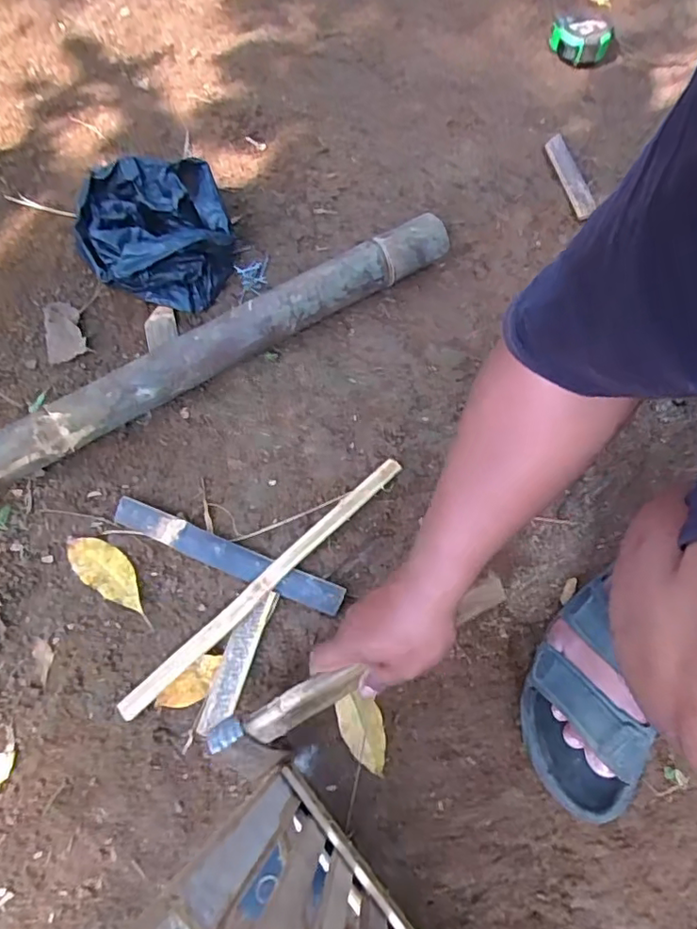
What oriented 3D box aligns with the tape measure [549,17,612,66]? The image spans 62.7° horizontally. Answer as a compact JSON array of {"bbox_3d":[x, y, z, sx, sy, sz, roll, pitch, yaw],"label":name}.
[{"bbox_3d":[0.338,-0.621,0.841,0.066,0.042,0.082,-40,76,-14],"label":"tape measure"}]

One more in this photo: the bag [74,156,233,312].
[{"bbox_3d":[-0.222,-0.262,0.664,0.171,0.081,0.154,-2,70,-2],"label":"bag"}]

